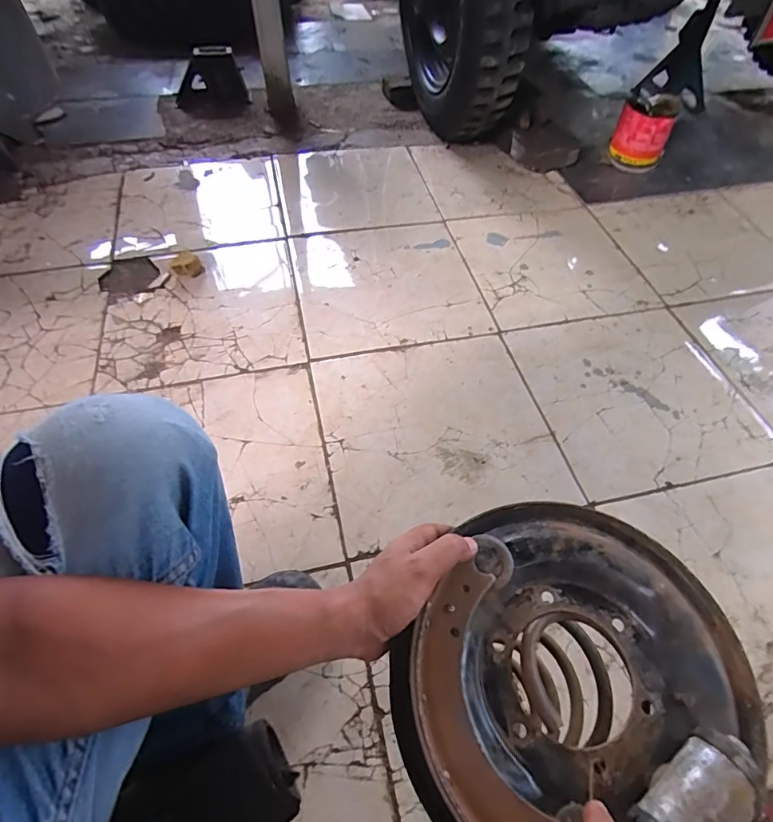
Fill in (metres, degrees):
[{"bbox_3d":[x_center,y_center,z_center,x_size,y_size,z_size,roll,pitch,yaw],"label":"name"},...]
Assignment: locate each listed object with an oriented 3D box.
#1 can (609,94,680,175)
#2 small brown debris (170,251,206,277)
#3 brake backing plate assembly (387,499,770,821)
[{"bbox_3d":[0.745,-0.814,1.374,0.151,0.141,0.176,23,59,13],"label":"can"},{"bbox_3d":[-0.462,-0.337,1.088,0.063,0.029,0.075,-28,62,-19],"label":"small brown debris"},{"bbox_3d":[0.147,0.195,0.350,0.243,0.053,0.273,28,60,16],"label":"brake backing plate assembly"}]

